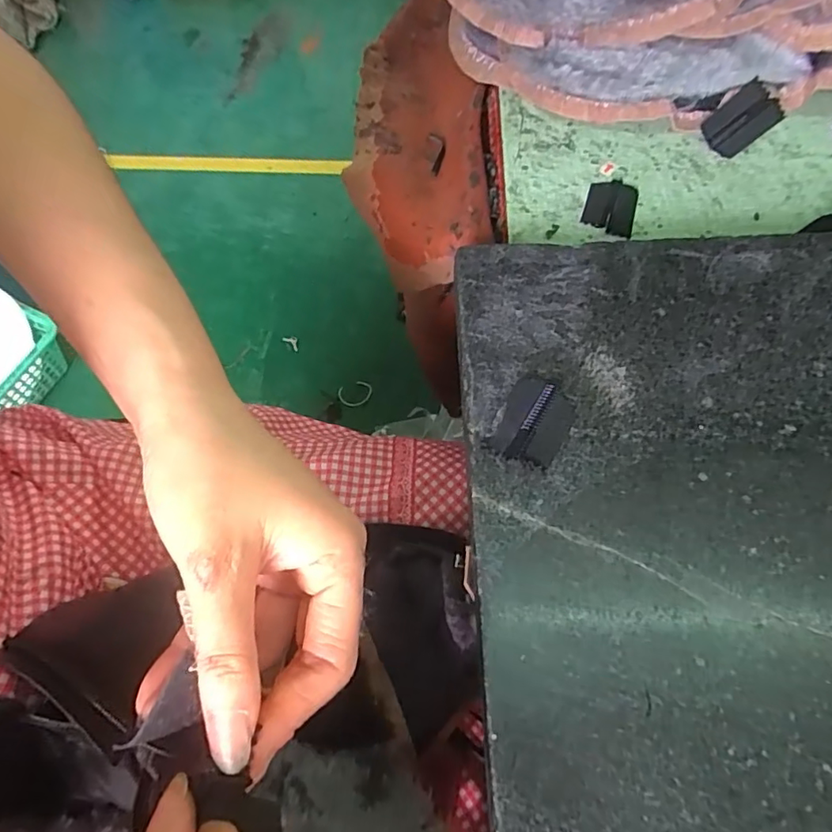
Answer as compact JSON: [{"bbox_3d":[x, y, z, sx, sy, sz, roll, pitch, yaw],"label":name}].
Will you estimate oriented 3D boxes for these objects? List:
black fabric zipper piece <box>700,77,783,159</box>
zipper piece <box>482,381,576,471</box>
[{"bbox_3d":[0.193,-0.175,0.325,0.041,0.006,0.029,-38,87,9],"label":"black fabric zipper piece"},{"bbox_3d":[0.049,0.003,0.227,0.027,0.004,0.039,27,67,13],"label":"zipper piece"}]

